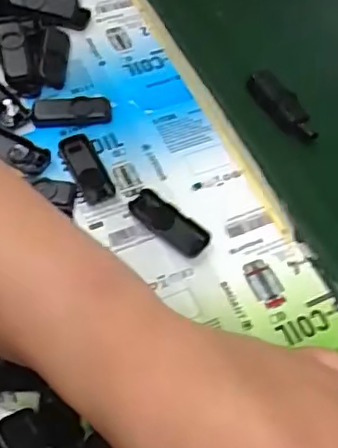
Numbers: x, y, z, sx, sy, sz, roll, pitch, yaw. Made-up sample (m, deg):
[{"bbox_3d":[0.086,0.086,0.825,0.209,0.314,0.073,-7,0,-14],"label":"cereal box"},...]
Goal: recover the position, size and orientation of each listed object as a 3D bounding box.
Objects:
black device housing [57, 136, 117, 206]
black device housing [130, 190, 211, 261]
[{"bbox_3d":[-0.045,-0.031,0.328,0.017,0.004,0.048,-20,60,-16],"label":"black device housing"},{"bbox_3d":[0.000,0.000,0.312,0.046,0.006,0.017,35,61,18],"label":"black device housing"}]

